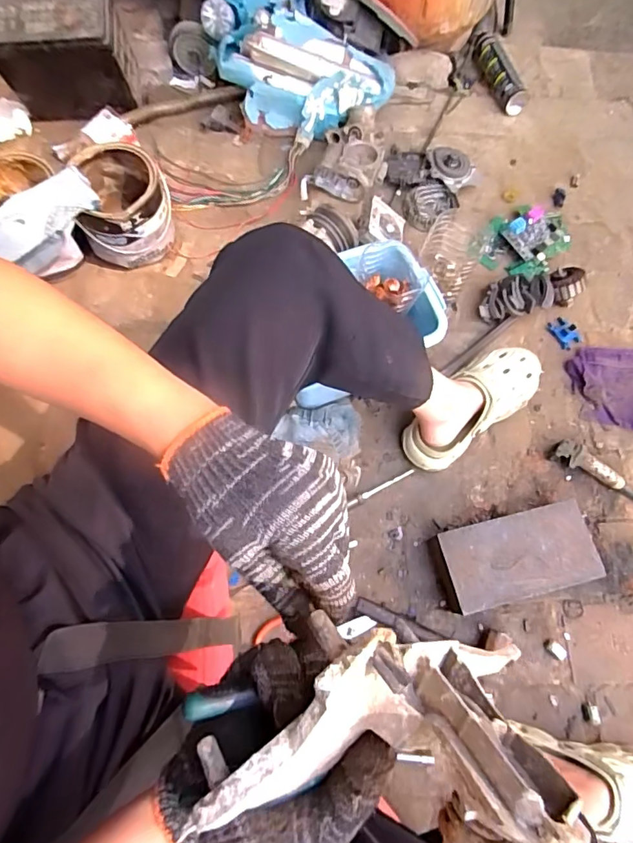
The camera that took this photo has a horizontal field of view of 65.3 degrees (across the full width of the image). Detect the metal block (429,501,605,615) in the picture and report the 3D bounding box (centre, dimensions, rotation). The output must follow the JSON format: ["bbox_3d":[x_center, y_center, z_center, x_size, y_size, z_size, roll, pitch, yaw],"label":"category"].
[{"bbox_3d":[0.298,0.206,0.750,0.225,0.067,0.122,-12,72,-4],"label":"metal block"}]

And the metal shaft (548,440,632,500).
[{"bbox_3d":[0.479,0.086,0.826,0.167,0.032,0.037,30,74,10],"label":"metal shaft"}]

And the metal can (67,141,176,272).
[{"bbox_3d":[-0.348,-0.388,0.915,0.149,0.151,0.164,-6,71,-2],"label":"metal can"}]

